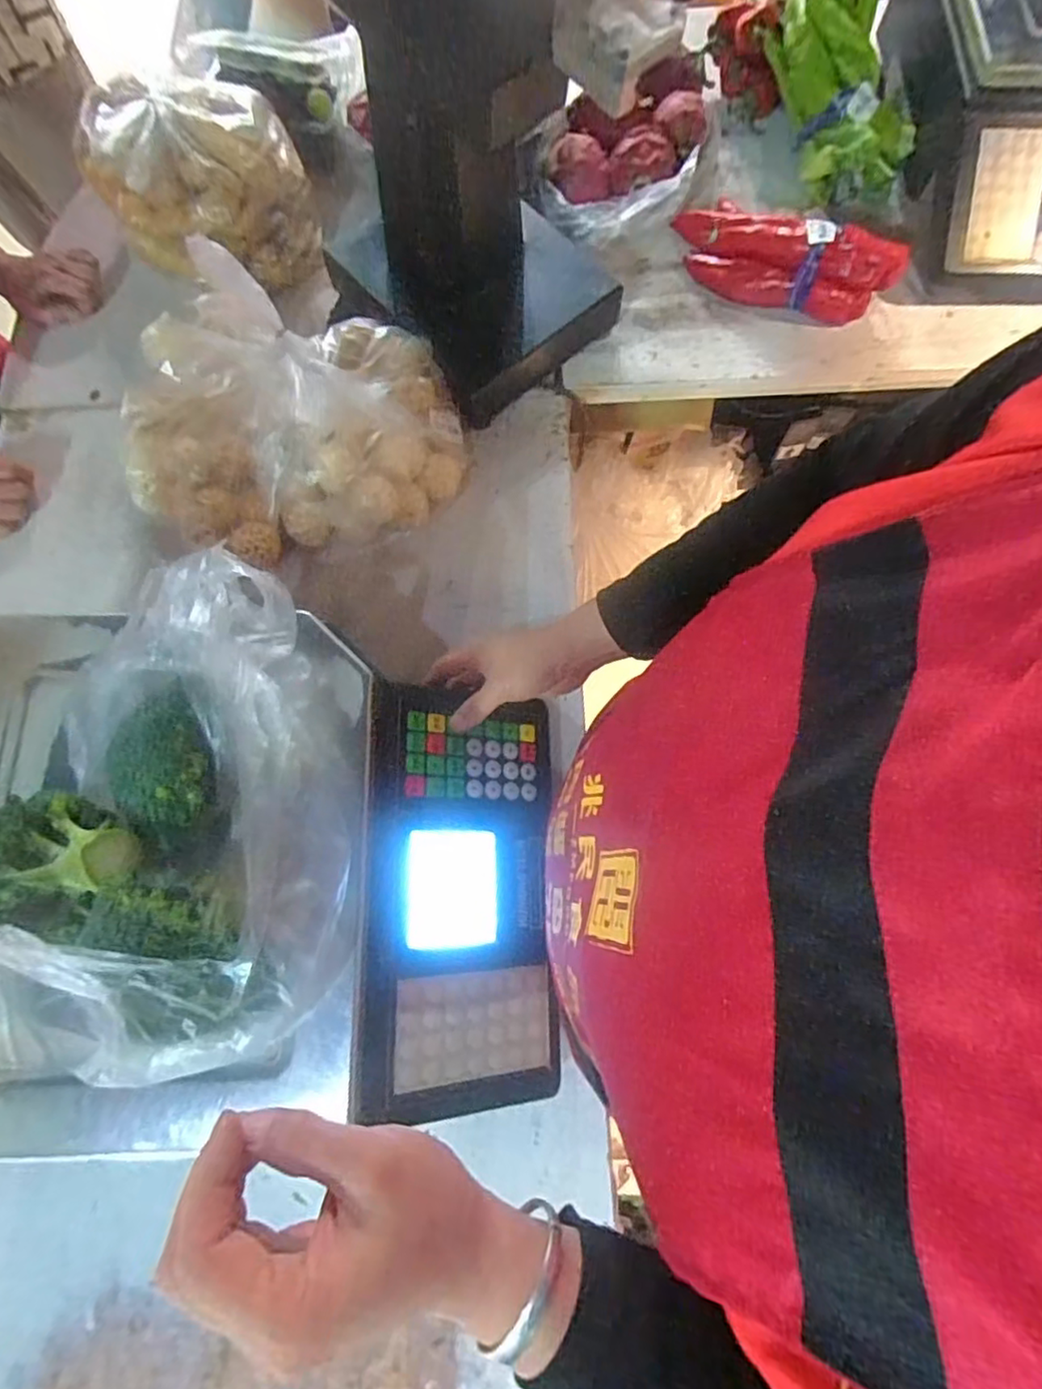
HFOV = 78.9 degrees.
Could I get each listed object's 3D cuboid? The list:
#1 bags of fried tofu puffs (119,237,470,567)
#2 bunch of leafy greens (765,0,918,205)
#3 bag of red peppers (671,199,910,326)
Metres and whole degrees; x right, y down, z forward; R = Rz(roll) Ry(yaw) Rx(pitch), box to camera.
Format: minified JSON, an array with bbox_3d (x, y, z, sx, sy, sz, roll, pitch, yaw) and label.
[{"bbox_3d":[-0.225,-0.273,0.589,0.332,0.179,0.243,-1,74,0],"label":"bags of fried tofu puffs"},{"bbox_3d":[0.359,-0.723,0.704,0.129,0.107,0.294,-10,109,-3],"label":"bunch of leafy greens"},{"bbox_3d":[0.282,-0.483,0.699,0.244,0.082,0.085,34,77,9],"label":"bag of red peppers"}]

